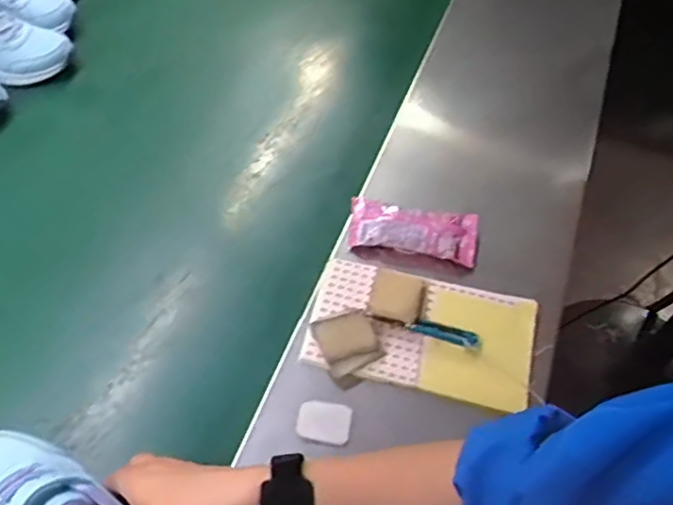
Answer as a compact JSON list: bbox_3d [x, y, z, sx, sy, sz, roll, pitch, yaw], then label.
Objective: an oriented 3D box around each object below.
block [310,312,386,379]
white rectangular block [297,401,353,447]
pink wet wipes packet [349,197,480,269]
[{"bbox_3d":[0.011,0.083,0.608,0.054,0.025,0.052,-14,53,-17],"label":"block"},{"bbox_3d":[-0.011,0.149,0.568,0.046,0.012,0.033,11,50,3],"label":"white rectangular block"},{"bbox_3d":[0.083,-0.023,0.685,0.136,0.034,0.052,11,50,4],"label":"pink wet wipes packet"}]

